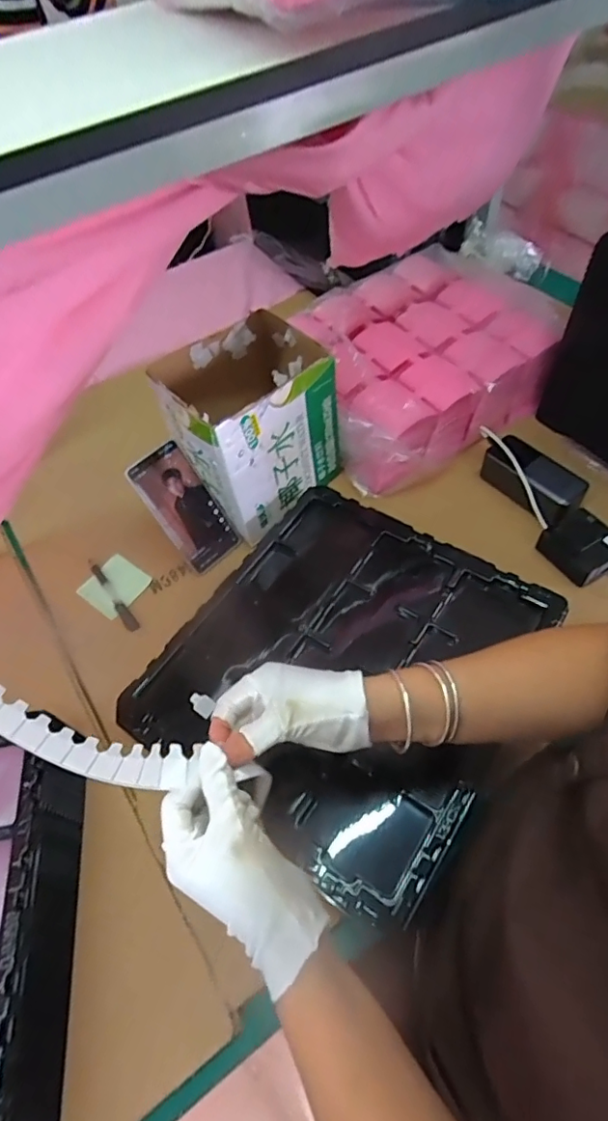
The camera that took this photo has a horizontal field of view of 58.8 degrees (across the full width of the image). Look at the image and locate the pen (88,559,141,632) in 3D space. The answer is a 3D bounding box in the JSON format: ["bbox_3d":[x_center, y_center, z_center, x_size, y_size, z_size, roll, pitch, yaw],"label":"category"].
[{"bbox_3d":[-0.253,0.044,0.711,0.014,0.007,0.142,-34,59,-17],"label":"pen"}]

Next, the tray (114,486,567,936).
[{"bbox_3d":[0.045,0.105,0.578,0.334,0.030,0.369,28,63,22],"label":"tray"}]

